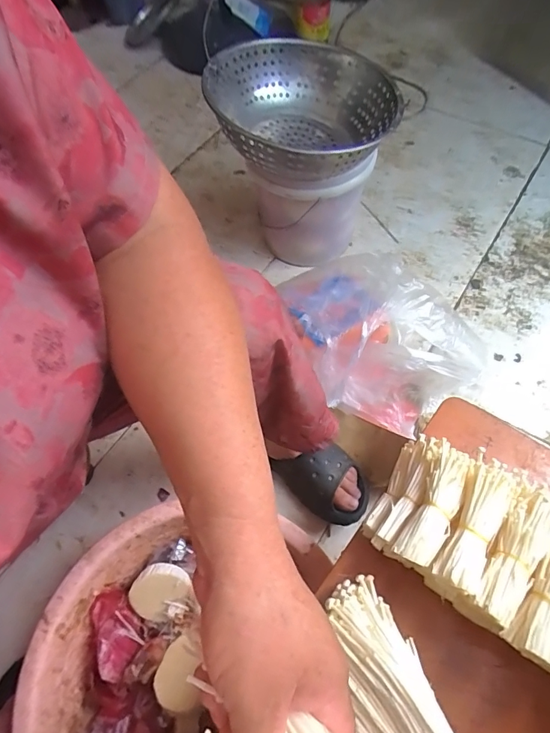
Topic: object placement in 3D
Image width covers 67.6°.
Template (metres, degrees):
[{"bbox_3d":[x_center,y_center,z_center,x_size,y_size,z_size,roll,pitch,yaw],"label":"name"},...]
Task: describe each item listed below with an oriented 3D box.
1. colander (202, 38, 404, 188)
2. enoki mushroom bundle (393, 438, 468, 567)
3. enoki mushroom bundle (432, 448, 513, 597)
[{"bbox_3d":[0.050,-0.445,0.719,0.305,0.112,0.346,-6,63,0],"label":"colander"},{"bbox_3d":[0.148,0.124,0.383,0.036,0.028,0.119,24,67,14],"label":"enoki mushroom bundle"},{"bbox_3d":[0.176,0.134,0.357,0.038,0.026,0.117,26,67,15],"label":"enoki mushroom bundle"}]

